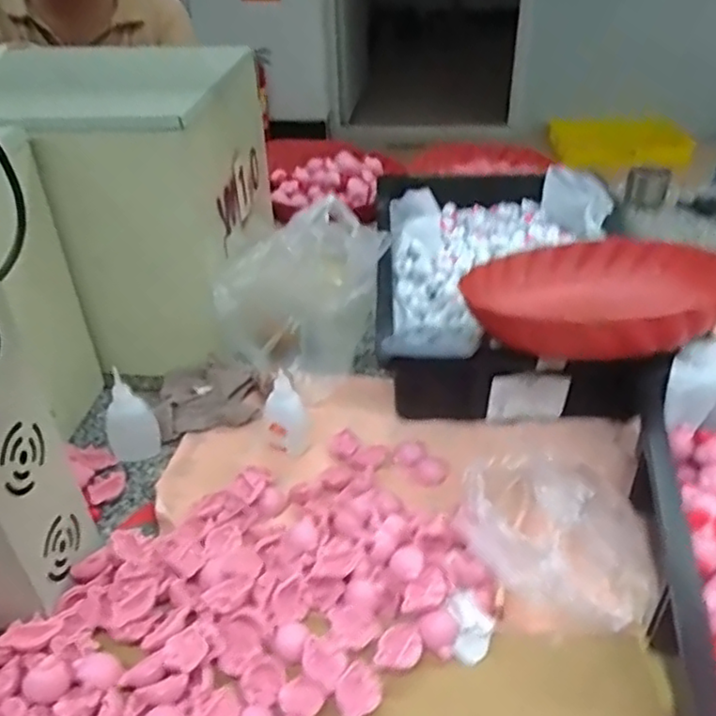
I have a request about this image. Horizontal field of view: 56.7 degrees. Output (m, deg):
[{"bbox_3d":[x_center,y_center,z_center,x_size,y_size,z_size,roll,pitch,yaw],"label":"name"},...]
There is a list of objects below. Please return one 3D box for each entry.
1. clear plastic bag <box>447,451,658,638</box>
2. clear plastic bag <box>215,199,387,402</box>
[{"bbox_3d":[0.149,0.132,0.498,0.152,0.050,0.133,24,44,30],"label":"clear plastic bag"},{"bbox_3d":[-0.044,-0.062,0.653,0.174,0.196,0.092,-13,38,-14],"label":"clear plastic bag"}]

